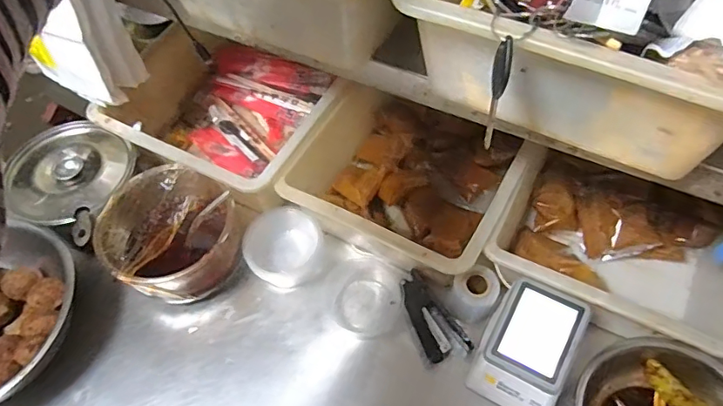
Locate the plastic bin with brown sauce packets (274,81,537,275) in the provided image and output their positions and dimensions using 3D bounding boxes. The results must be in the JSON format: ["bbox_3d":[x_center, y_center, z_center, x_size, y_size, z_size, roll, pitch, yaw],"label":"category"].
[{"bbox_3d":[0.072,-0.040,0.719,0.268,0.101,0.274,24,62,19],"label":"plastic bin with brown sauce packets"}]

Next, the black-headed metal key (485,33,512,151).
[{"bbox_3d":[0.096,-0.077,0.368,0.012,0.080,0.019,12,33,13],"label":"black-headed metal key"}]

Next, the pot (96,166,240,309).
[{"bbox_3d":[-0.251,0.047,0.705,0.166,0.099,0.166,-2,56,3],"label":"pot"}]

